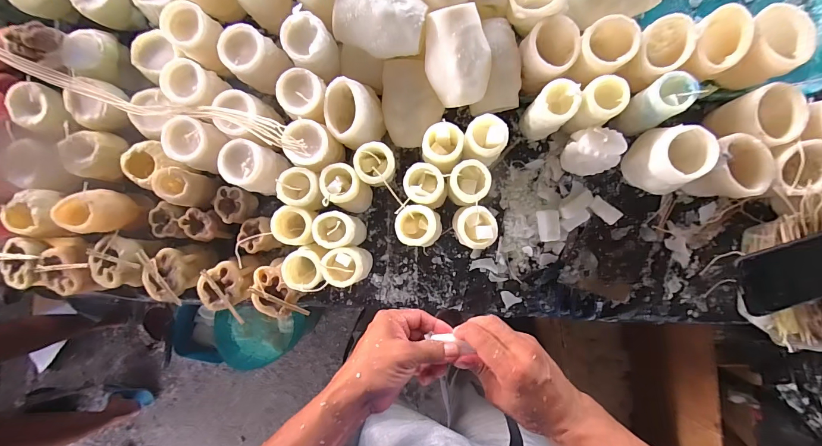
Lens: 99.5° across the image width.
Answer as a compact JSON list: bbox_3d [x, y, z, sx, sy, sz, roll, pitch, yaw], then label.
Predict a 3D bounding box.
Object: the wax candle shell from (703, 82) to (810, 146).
[{"bbox_3d":[0.445,-0.133,0.455,0.059,0.077,0.070,3,92,4],"label":"wax candle shell"}]

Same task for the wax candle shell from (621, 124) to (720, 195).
[{"bbox_3d":[0.327,-0.079,0.450,0.061,0.091,0.079,13,93,3],"label":"wax candle shell"}]

